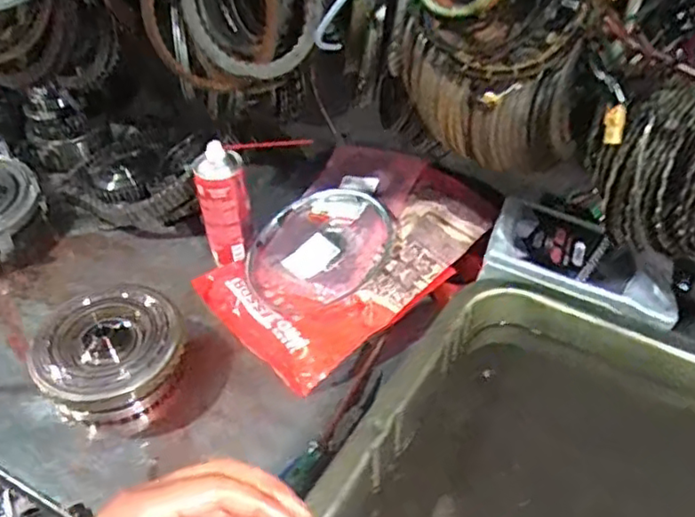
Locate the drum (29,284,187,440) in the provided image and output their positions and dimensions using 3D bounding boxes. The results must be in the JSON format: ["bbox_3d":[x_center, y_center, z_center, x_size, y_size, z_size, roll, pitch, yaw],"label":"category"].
[{"bbox_3d":[-0.289,0.121,0.807,0.169,0.082,0.175,-2,43,2],"label":"drum"}]

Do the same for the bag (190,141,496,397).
[{"bbox_3d":[-0.007,-0.013,0.893,0.353,0.035,0.286,-44,50,-16],"label":"bag"}]

